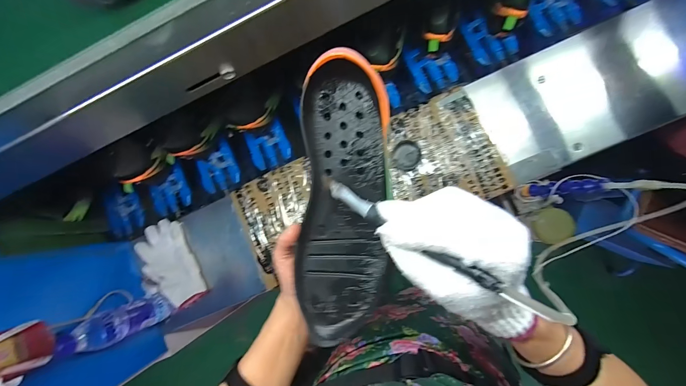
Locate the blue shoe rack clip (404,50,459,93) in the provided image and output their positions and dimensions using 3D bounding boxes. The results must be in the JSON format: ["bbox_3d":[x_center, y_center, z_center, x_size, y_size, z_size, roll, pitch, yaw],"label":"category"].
[{"bbox_3d":[0.205,-0.286,0.669,0.099,0.020,0.104,-19,84,5],"label":"blue shoe rack clip"}]

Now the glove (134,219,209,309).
[{"bbox_3d":[-0.402,0.165,0.676,0.112,0.031,0.201,-28,83,4],"label":"glove"}]

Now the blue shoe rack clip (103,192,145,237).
[{"bbox_3d":[-0.556,0.054,0.751,0.094,0.031,0.114,-4,86,7],"label":"blue shoe rack clip"}]

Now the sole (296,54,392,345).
[{"bbox_3d":[0.001,0.012,0.282,0.082,0.039,0.258,3,99,7],"label":"sole"}]

